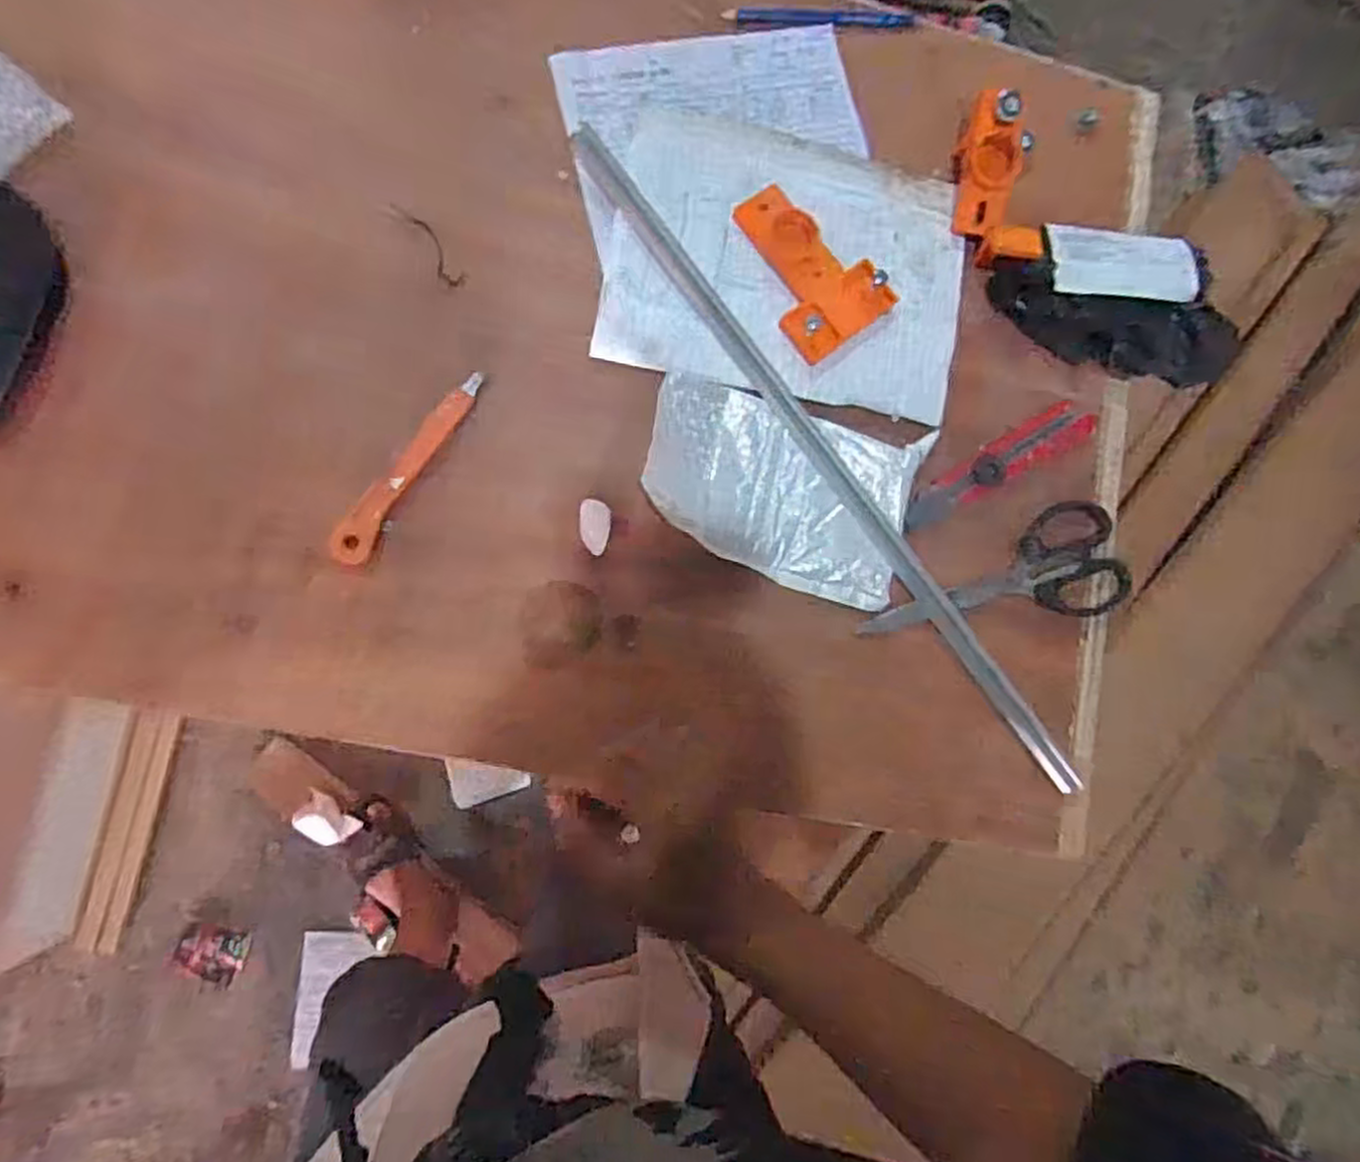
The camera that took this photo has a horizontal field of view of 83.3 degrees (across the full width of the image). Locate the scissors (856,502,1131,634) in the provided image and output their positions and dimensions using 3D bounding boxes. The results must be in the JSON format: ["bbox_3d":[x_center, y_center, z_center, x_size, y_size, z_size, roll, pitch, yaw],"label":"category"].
[{"bbox_3d":[0.217,0.000,0.531,0.198,0.021,0.079,-13,88,-9],"label":"scissors"}]

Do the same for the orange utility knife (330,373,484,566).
[{"bbox_3d":[-0.167,-0.071,0.474,0.021,0.006,0.140,35,82,-5],"label":"orange utility knife"}]

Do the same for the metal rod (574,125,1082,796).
[{"bbox_3d":[0.101,-0.078,0.510,0.017,0.013,0.532,-37,92,-9],"label":"metal rod"}]

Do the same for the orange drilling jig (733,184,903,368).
[{"bbox_3d":[0.086,-0.214,0.515,0.080,0.017,0.114,-36,92,-9],"label":"orange drilling jig"}]

